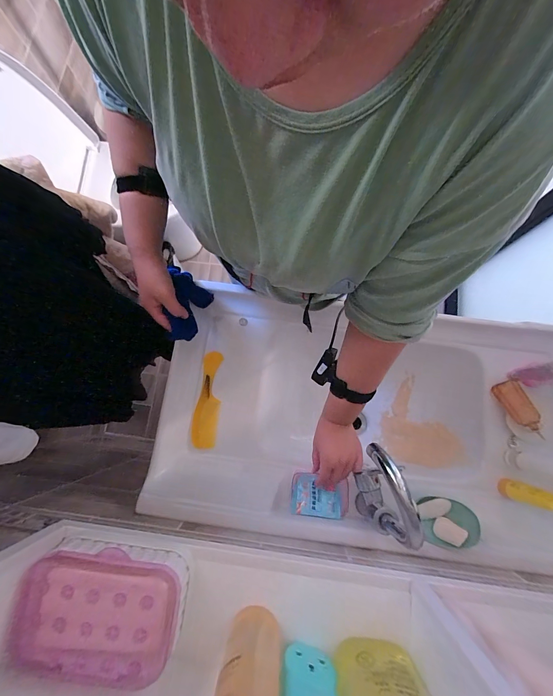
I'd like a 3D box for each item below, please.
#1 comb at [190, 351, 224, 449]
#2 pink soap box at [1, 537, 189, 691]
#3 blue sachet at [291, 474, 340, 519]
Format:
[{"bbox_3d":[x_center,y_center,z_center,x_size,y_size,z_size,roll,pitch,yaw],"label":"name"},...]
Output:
[{"bbox_3d":[-0.147,0.110,0.634,0.051,0.008,0.201,5,75,0],"label":"comb"},{"bbox_3d":[-0.137,0.204,0.230,0.128,0.040,0.078,10,80,3],"label":"pink soap box"},{"bbox_3d":[0.077,0.290,0.577,0.090,0.008,0.072,6,55,2],"label":"blue sachet"}]

